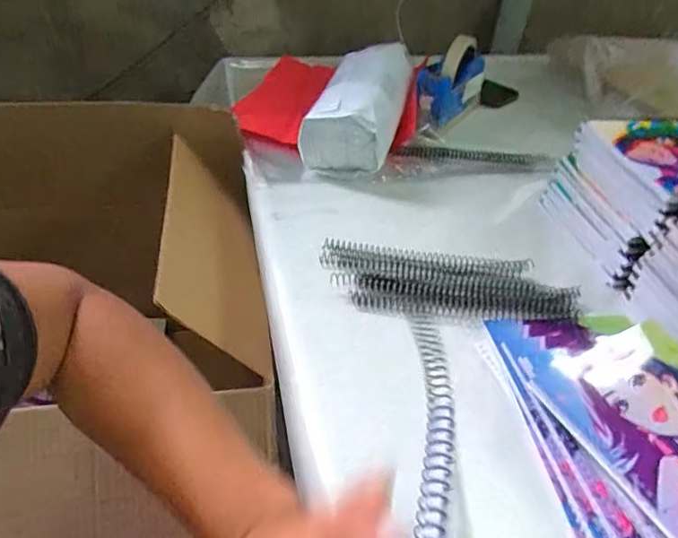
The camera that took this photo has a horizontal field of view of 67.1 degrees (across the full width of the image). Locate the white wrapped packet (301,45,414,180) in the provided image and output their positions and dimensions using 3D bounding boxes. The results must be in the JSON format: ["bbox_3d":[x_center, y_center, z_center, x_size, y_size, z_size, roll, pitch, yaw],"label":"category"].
[{"bbox_3d":[0.032,-0.217,0.692,0.105,0.098,0.223,13,42,10],"label":"white wrapped packet"}]

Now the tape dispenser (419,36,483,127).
[{"bbox_3d":[0.167,-0.280,0.767,0.052,0.107,0.164,26,46,23],"label":"tape dispenser"}]

